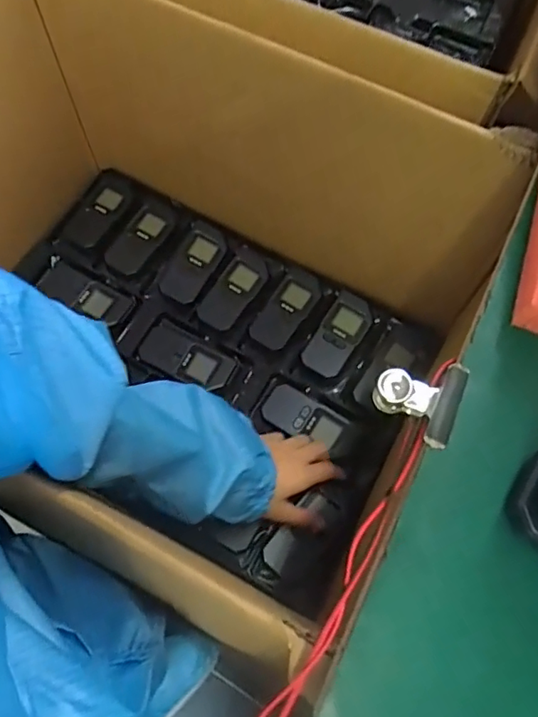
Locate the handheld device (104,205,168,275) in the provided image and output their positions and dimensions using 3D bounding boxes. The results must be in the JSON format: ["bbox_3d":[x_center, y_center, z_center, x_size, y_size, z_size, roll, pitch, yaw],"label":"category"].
[{"bbox_3d":[-0.171,-0.156,0.723,0.041,0.011,0.106,32,70,11],"label":"handheld device"}]

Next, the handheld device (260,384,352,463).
[{"bbox_3d":[0.045,0.072,0.636,0.104,0.011,0.050,28,69,4],"label":"handheld device"}]

